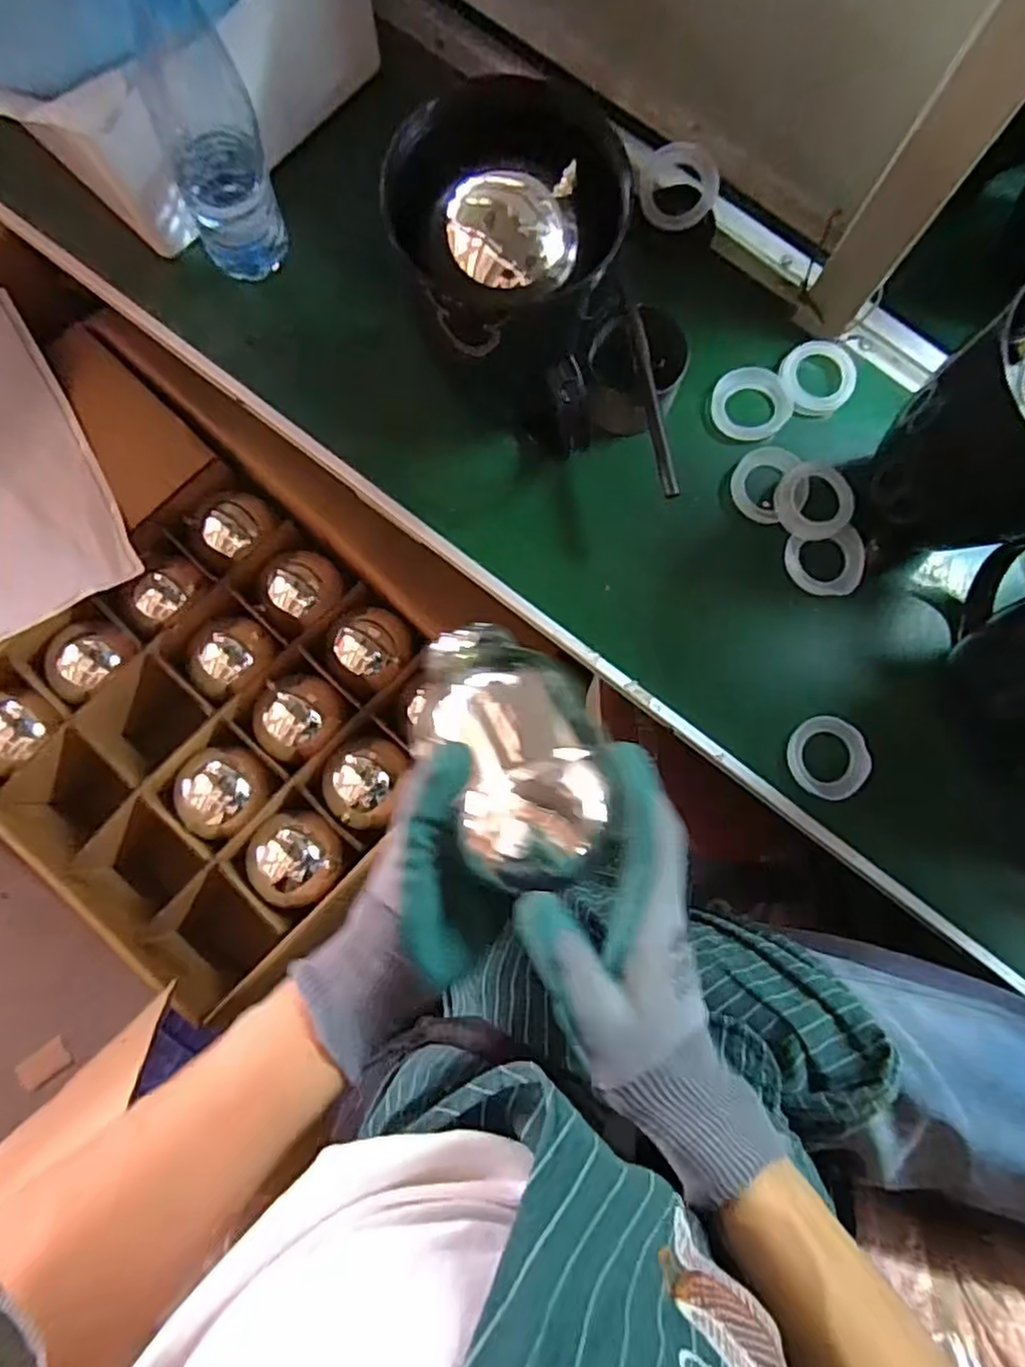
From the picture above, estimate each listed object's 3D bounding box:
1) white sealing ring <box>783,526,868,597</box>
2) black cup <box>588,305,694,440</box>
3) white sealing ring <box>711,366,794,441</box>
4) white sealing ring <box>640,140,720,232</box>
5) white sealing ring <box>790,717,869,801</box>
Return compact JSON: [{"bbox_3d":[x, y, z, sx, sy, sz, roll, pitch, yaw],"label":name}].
[{"bbox_3d":[0.243,-0.092,0.528,0.058,0.009,0.051,-12,83,-3],"label":"white sealing ring"},{"bbox_3d":[0.094,-0.234,0.517,0.068,0.057,0.070,0,83,-2],"label":"black cup"},{"bbox_3d":[0.190,-0.225,0.543,0.061,0.007,0.060,0,83,-2],"label":"white sealing ring"},{"bbox_3d":[0.131,-0.394,0.538,0.059,0.019,0.064,3,82,-1],"label":"white sealing ring"},{"bbox_3d":[0.236,0.056,0.511,0.053,0.015,0.060,-24,84,-4],"label":"white sealing ring"}]

